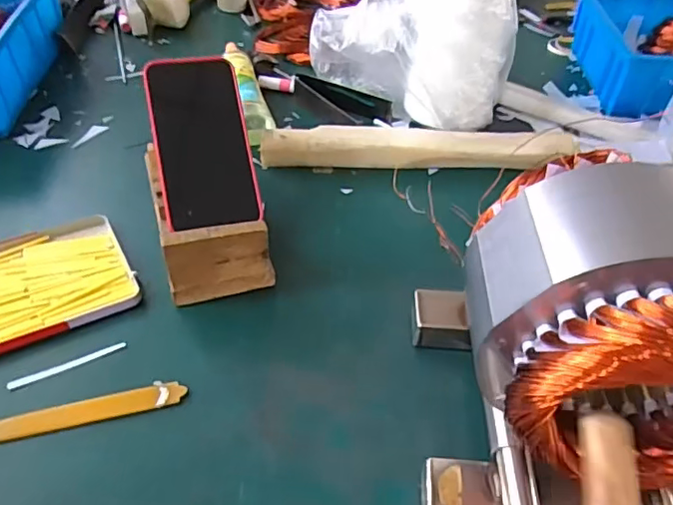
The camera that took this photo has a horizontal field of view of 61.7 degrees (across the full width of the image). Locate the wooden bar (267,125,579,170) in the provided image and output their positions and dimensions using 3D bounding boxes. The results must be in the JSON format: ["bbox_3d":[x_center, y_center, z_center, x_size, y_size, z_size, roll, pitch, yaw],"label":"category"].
[{"bbox_3d":[0.083,-0.112,0.590,0.319,0.024,0.042,1,45,0],"label":"wooden bar"}]

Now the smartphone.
[{"bbox_3d":[-0.117,-0.097,0.494,0.079,0.009,0.153,-8,80,-16],"label":"smartphone"}]

